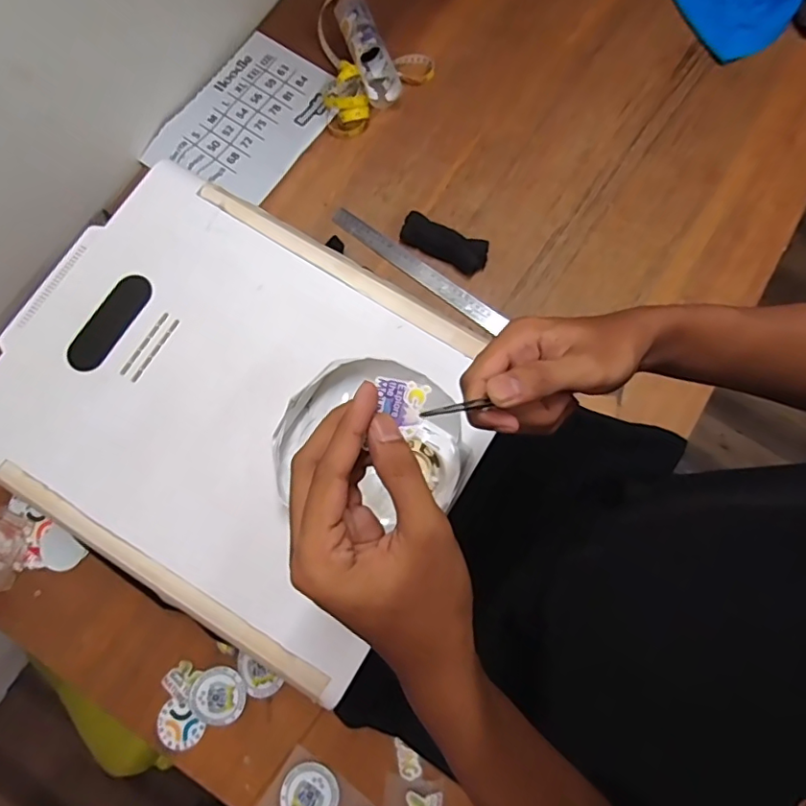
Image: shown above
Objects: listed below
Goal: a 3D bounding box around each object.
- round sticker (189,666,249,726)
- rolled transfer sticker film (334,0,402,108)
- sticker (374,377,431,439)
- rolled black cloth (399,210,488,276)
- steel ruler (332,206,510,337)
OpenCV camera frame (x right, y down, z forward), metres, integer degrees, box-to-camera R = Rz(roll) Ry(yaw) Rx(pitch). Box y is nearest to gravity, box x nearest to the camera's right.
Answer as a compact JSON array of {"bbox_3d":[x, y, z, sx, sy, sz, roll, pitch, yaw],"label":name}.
[{"bbox_3d":[-0.224,0.357,0.655,0.066,0.007,0.065,-1,73,5],"label":"round sticker"},{"bbox_3d":[-0.059,-0.556,0.837,0.057,0.053,0.196,-21,77,-4],"label":"rolled transfer sticker film"},{"bbox_3d":[-0.002,0.001,0.279,0.026,0.004,0.027,16,97,-10],"label":"sticker"},{"bbox_3d":[0.060,-0.229,0.776,0.127,0.029,0.044,27,78,7],"label":"rolled black cloth"},{"bbox_3d":[0.020,-0.196,0.782,0.298,0.007,0.030,36,80,9],"label":"steel ruler"}]

